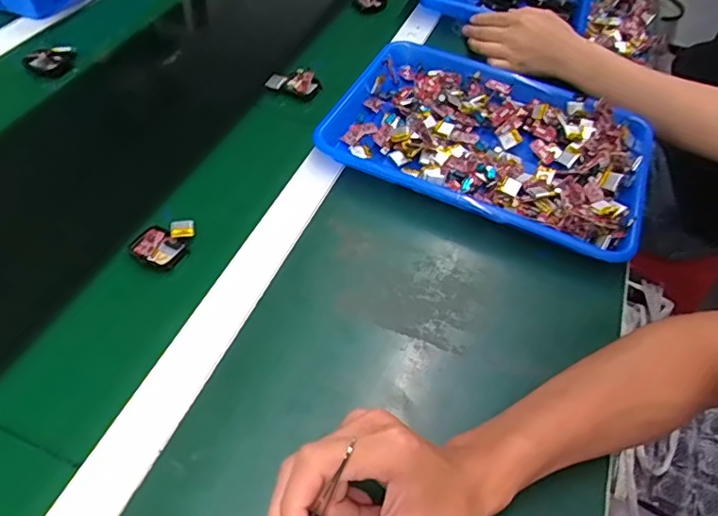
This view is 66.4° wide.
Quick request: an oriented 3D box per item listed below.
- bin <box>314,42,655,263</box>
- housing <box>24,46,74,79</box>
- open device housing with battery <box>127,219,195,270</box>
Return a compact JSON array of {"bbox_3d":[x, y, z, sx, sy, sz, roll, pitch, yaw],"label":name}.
[{"bbox_3d":[0.147,-0.132,0.612,0.332,0.042,0.240,22,51,12],"label":"bin"},{"bbox_3d":[-0.371,-0.238,0.660,0.055,0.019,0.046,-19,54,-20],"label":"housing"},{"bbox_3d":[-0.173,-0.014,0.494,0.043,0.012,0.054,28,52,17],"label":"open device housing with battery"}]

